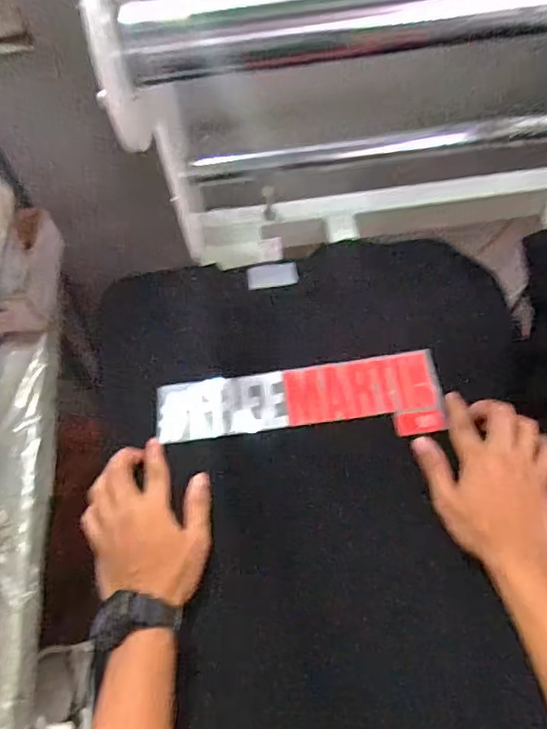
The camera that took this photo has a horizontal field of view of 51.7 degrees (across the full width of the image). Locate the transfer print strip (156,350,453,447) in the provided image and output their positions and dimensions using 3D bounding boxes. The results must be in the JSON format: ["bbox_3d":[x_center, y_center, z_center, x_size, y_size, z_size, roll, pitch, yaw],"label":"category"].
[{"bbox_3d":[0.025,0.036,0.567,0.276,0.010,0.081,-4,61,2],"label":"transfer print strip"}]

